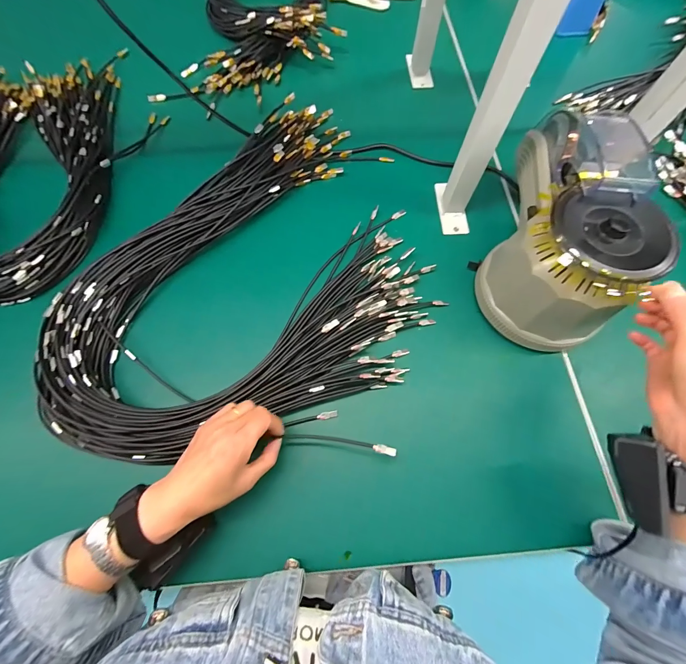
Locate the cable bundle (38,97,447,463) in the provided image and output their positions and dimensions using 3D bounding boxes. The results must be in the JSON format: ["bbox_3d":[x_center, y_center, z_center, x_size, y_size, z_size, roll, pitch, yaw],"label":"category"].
[{"bbox_3d":[-0.114,-0.121,0.456,0.480,0.064,0.553,-1,69,1],"label":"cable bundle"}]

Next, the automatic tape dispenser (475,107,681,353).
[{"bbox_3d":[0.271,-0.139,0.382,0.135,0.140,0.279,17,71,8],"label":"automatic tape dispenser"}]

